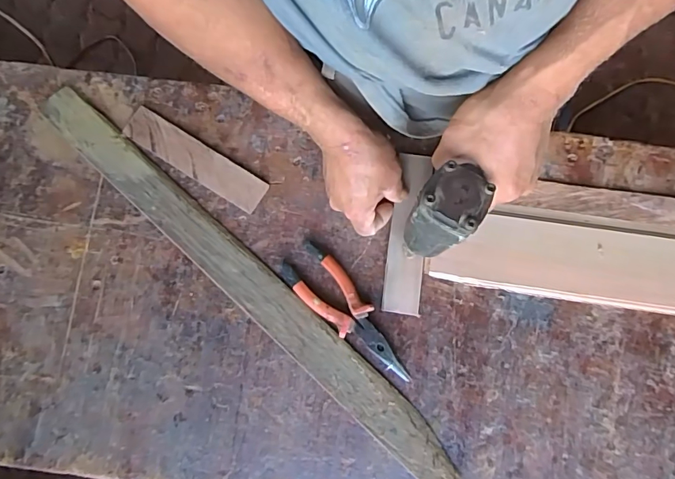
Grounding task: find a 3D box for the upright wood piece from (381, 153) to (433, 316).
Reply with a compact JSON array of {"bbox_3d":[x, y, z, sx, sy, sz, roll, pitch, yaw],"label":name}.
[{"bbox_3d":[0.084,-0.009,0.542,0.042,0.009,0.190,8,80,1],"label":"upright wood piece"}]

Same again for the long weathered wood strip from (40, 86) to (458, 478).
[{"bbox_3d":[-0.111,0.042,0.529,0.636,0.017,0.053,42,82,6],"label":"long weathered wood strip"}]

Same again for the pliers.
[{"bbox_3d":[0.012,0.083,0.520,0.055,0.021,0.182,-41,83,-7],"label":"pliers"}]

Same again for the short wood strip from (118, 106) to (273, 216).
[{"bbox_3d":[-0.174,-0.099,0.558,0.190,0.009,0.043,32,81,5],"label":"short wood strip"}]

